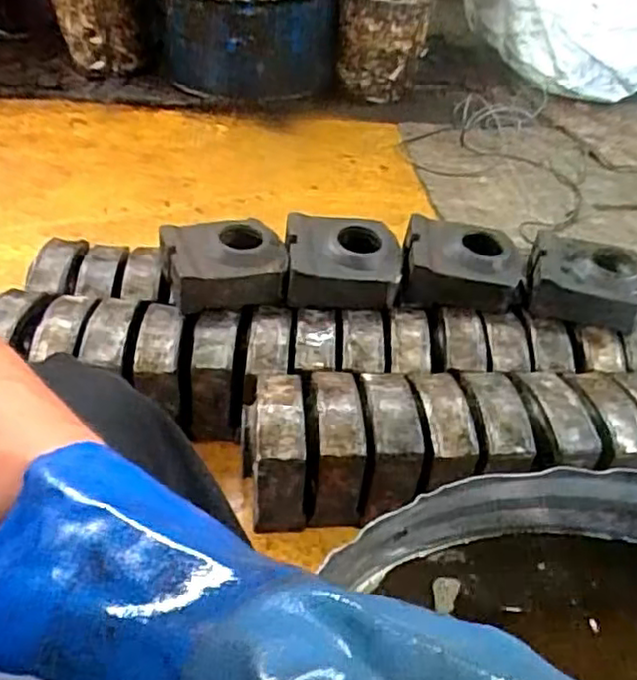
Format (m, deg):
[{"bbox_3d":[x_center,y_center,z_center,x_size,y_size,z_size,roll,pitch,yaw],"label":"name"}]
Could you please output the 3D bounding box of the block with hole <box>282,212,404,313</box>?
[{"bbox_3d":[0.038,-0.132,1.103,0.189,0.080,0.157,6,40,0],"label":"block with hole"}]

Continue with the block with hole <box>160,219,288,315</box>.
[{"bbox_3d":[-0.151,-0.122,1.075,0.181,0.093,0.146,-7,42,-15],"label":"block with hole"}]

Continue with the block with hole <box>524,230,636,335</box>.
[{"bbox_3d":[0.445,-0.096,1.104,0.191,0.071,0.155,16,41,12],"label":"block with hole"}]

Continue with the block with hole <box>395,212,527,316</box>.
[{"bbox_3d":[0.235,-0.118,1.102,0.193,0.089,0.116,11,40,7],"label":"block with hole"}]

